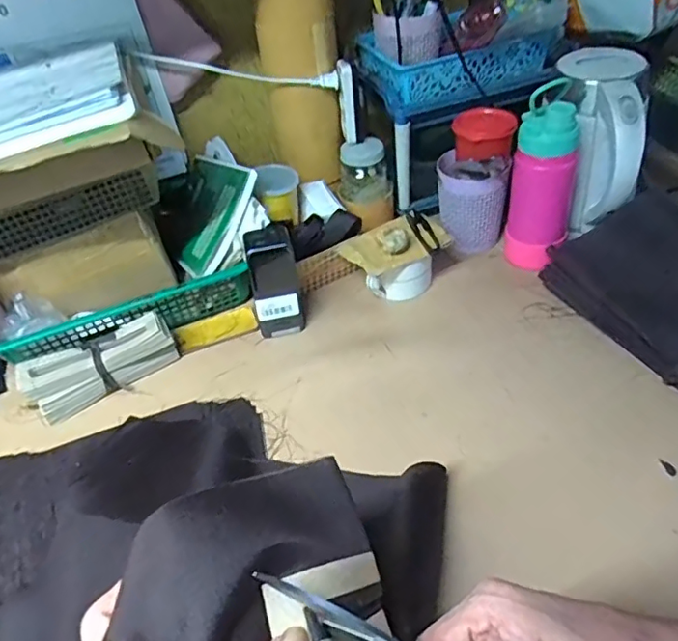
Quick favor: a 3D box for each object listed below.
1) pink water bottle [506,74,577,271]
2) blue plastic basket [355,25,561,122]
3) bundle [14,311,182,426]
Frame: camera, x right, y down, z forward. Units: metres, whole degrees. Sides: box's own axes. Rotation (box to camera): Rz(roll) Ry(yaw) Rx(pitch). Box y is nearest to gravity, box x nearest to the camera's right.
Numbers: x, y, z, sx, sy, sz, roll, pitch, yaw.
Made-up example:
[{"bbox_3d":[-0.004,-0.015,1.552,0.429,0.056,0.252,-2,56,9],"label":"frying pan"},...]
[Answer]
[{"bbox_3d":[0.245,-0.157,0.673,0.062,0.199,0.069,-9,43,-1],"label":"pink water bottle"},{"bbox_3d":[0.163,-0.363,0.779,0.242,0.063,0.167,-19,44,-12],"label":"blue plastic basket"},{"bbox_3d":[-0.275,0.050,0.644,0.167,0.052,0.058,-27,46,-19],"label":"bundle"}]

